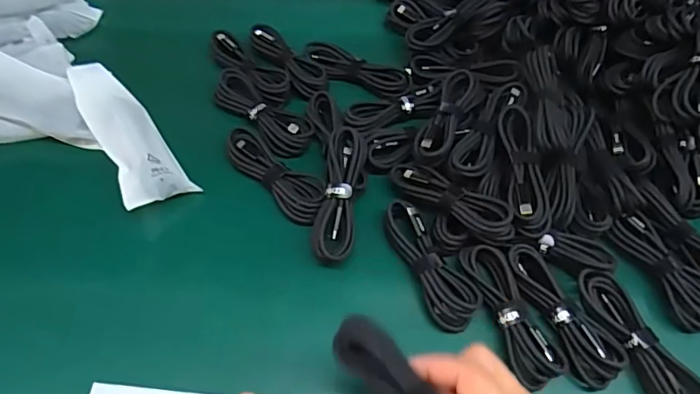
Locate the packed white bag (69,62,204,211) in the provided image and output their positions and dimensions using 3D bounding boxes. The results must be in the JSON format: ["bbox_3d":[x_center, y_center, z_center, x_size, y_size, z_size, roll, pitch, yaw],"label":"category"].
[{"bbox_3d":[-0.189,-0.060,0.436,0.051,0.018,0.149,-22,67,-33],"label":"packed white bag"}]

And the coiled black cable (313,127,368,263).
[{"bbox_3d":[-0.008,-0.001,0.414,0.031,0.029,0.113,8,71,4],"label":"coiled black cable"}]

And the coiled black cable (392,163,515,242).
[{"bbox_3d":[0.080,0.001,0.410,0.109,0.015,0.032,30,61,32],"label":"coiled black cable"}]

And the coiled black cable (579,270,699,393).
[{"bbox_3d":[0.207,0.105,0.368,0.029,0.019,0.114,-21,61,-14],"label":"coiled black cable"}]

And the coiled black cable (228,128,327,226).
[{"bbox_3d":[-0.062,-0.020,0.436,0.110,0.013,0.037,38,65,20],"label":"coiled black cable"}]

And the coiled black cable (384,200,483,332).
[{"bbox_3d":[0.062,0.050,0.397,0.036,0.018,0.106,-22,61,-14],"label":"coiled black cable"}]

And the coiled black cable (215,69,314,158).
[{"bbox_3d":[-0.080,-0.079,0.475,0.108,0.017,0.047,40,66,21],"label":"coiled black cable"}]

